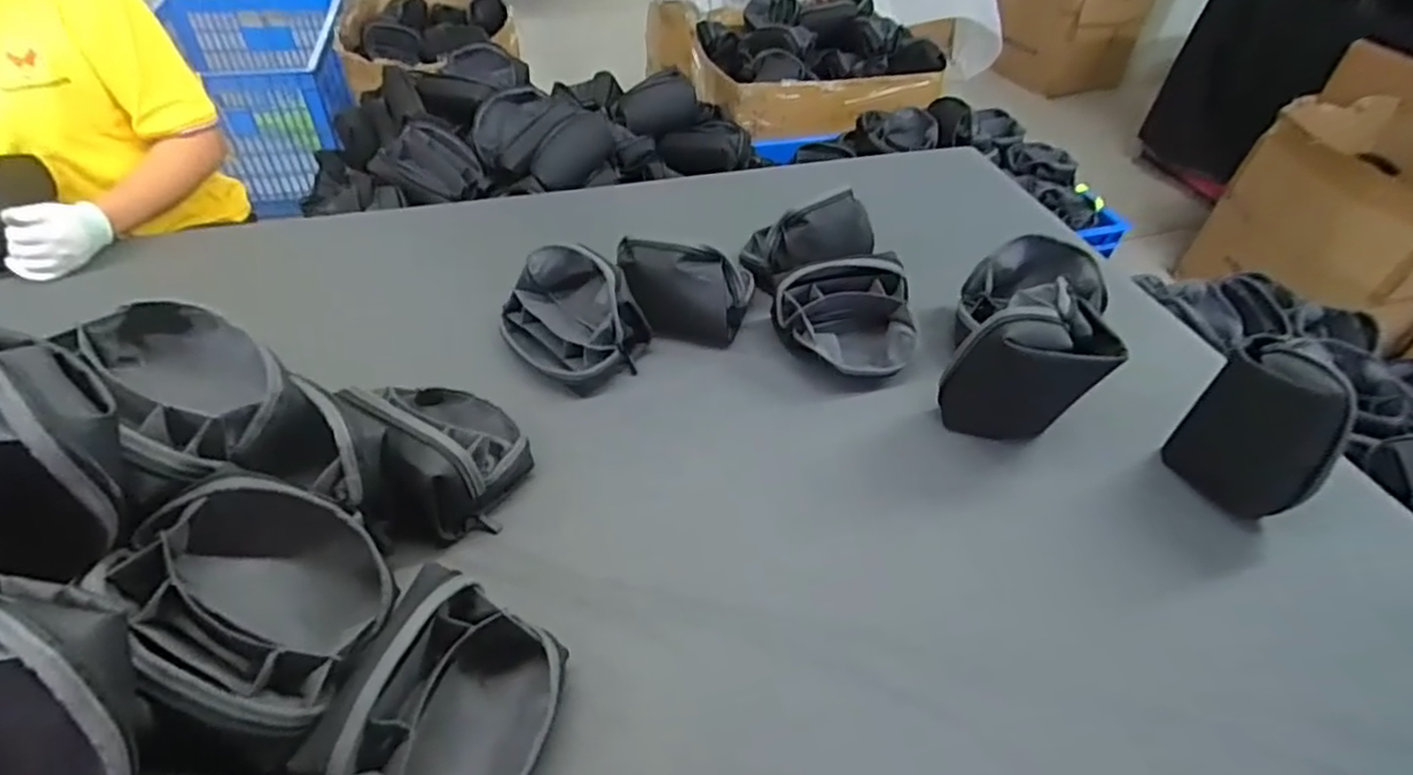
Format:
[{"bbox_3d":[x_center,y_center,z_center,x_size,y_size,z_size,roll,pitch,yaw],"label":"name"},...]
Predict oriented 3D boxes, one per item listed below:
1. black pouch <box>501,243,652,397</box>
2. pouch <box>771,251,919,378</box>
[{"bbox_3d":[-0.160,-0.090,0.811,0.159,0.131,0.114,27,49,23],"label":"black pouch"},{"bbox_3d":[0.169,-0.082,0.826,0.160,0.089,0.130,-10,46,-13],"label":"pouch"}]

